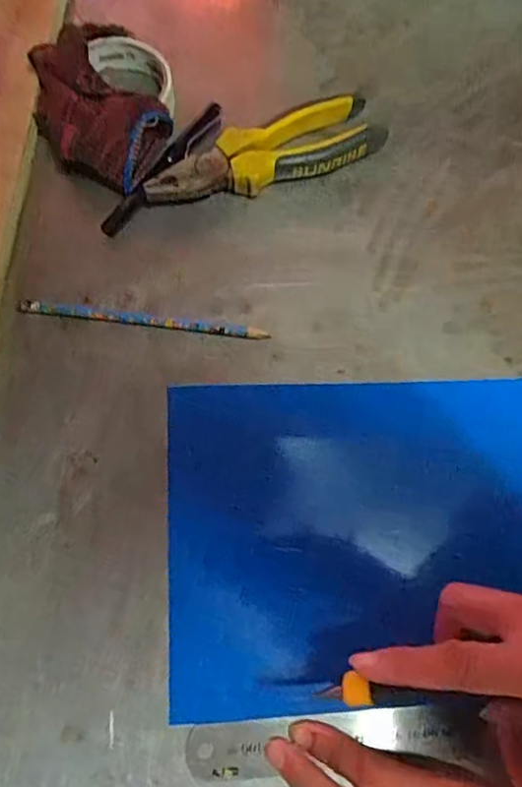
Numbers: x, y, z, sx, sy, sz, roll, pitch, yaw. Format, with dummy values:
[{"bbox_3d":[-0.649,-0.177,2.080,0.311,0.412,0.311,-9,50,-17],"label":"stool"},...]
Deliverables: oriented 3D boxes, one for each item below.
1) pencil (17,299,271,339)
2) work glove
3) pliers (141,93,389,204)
[{"bbox_3d":[-0.081,-0.051,0.382,0.170,0.005,0.009,6,71,0],"label":"pencil"},{"bbox_3d":[-0.127,-0.220,0.418,0.091,0.035,0.143,-24,74,-10],"label":"work glove"},{"bbox_3d":[0.004,-0.181,0.422,0.187,0.024,0.051,-25,74,-10],"label":"pliers"}]

